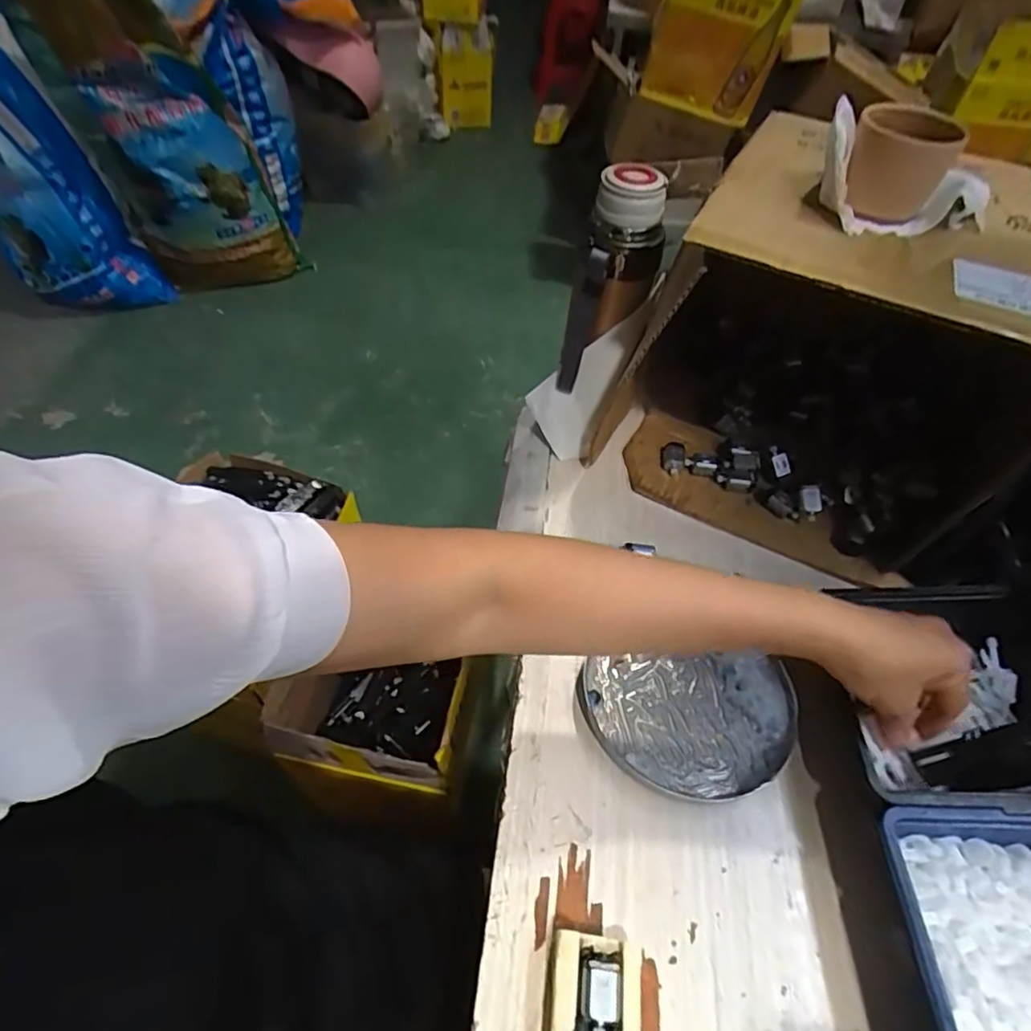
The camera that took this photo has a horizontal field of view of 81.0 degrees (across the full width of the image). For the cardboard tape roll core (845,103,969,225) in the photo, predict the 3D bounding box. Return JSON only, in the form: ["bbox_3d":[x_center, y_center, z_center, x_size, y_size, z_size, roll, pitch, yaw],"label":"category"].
[{"bbox_3d":[0.247,-0.227,0.393,0.061,0.054,0.052,27,54,17],"label":"cardboard tape roll core"}]

